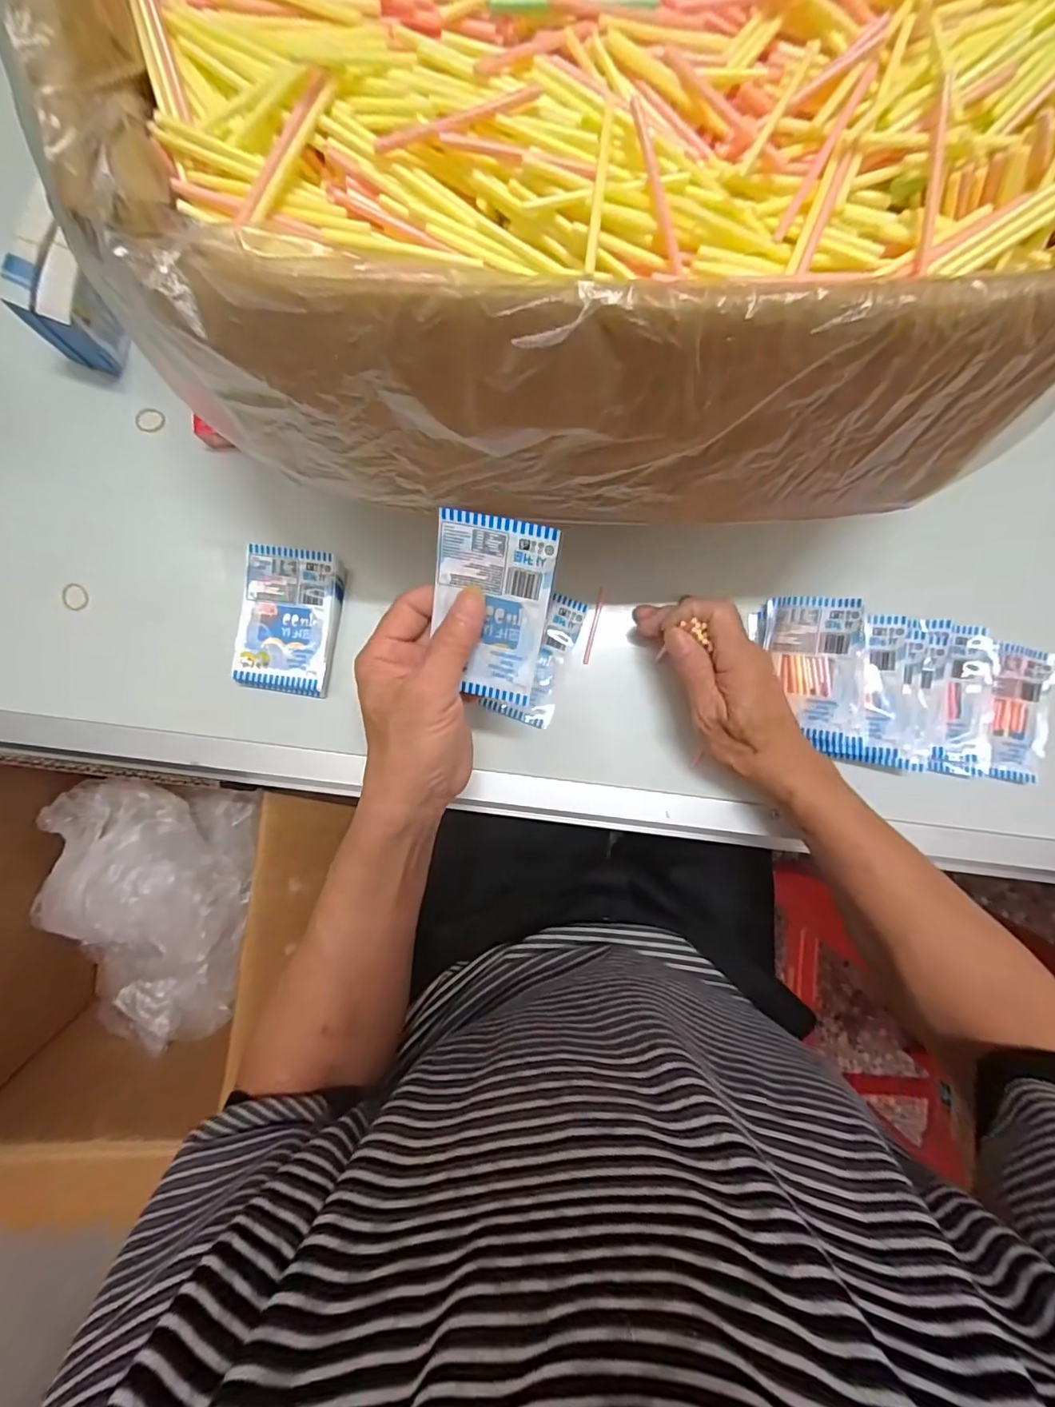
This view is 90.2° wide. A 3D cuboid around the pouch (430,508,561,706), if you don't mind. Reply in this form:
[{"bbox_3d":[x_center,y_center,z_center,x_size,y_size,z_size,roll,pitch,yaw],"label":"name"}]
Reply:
[{"bbox_3d":[-0.022,-0.051,0.302,0.065,0.006,0.105,12,115,4],"label":"pouch"}]

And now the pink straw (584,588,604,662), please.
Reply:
[{"bbox_3d":[0.054,-0.063,0.423,0.005,0.004,0.063,13,88,1],"label":"pink straw"}]

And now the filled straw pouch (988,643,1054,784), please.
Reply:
[{"bbox_3d":[0.388,0.007,0.419,0.051,0.014,0.106,15,88,1],"label":"filled straw pouch"}]

